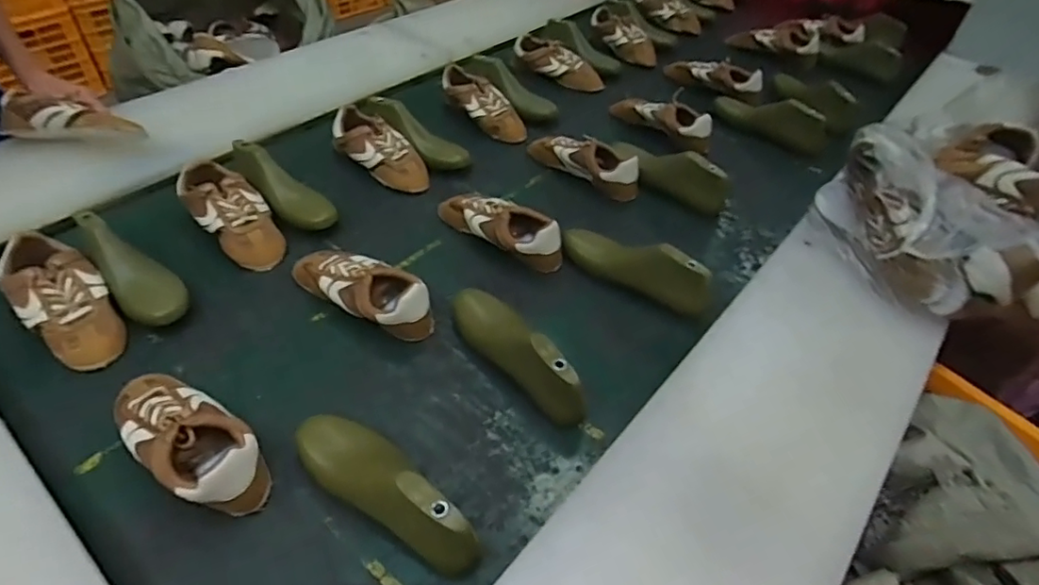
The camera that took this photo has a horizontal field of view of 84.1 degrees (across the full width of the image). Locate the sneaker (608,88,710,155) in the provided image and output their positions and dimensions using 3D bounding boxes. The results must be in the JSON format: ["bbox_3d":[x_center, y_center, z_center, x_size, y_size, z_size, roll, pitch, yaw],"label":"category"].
[{"bbox_3d":[0.290,-0.362,1.187,0.238,0.081,0.072,34,52,25],"label":"sneaker"}]

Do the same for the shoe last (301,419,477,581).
[{"bbox_3d":[-0.139,0.189,0.596,0.238,0.092,0.072,26,49,22],"label":"shoe last"}]

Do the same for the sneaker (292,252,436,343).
[{"bbox_3d":[-0.215,-0.007,0.796,0.231,0.071,0.094,24,48,20],"label":"sneaker"}]

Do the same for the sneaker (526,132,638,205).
[{"bbox_3d":[0.113,-0.249,1.068,0.240,0.067,0.067,32,52,24],"label":"sneaker"}]

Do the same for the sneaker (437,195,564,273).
[{"bbox_3d":[-0.033,-0.108,0.905,0.218,0.069,0.079,34,52,28],"label":"sneaker"}]

